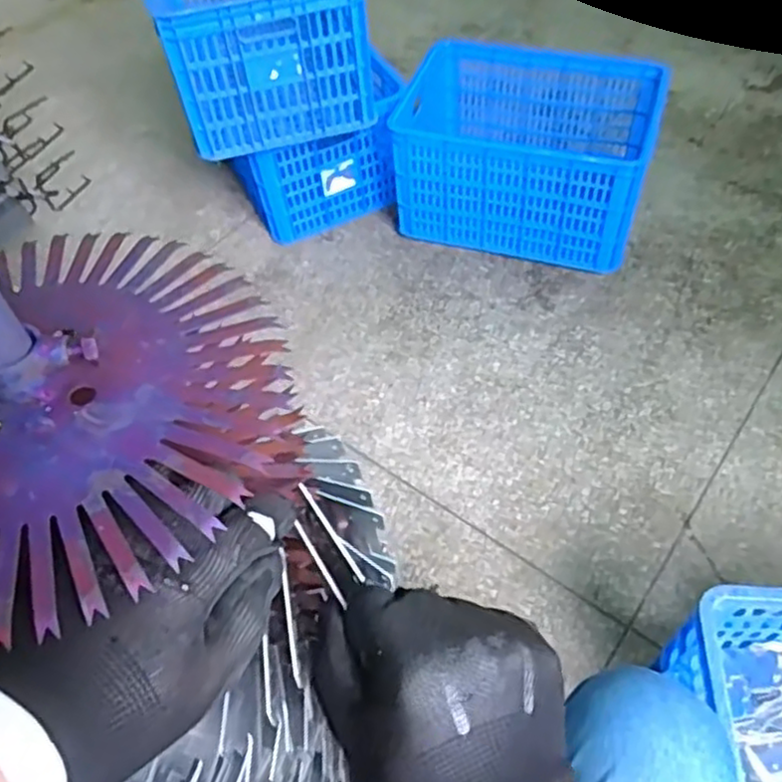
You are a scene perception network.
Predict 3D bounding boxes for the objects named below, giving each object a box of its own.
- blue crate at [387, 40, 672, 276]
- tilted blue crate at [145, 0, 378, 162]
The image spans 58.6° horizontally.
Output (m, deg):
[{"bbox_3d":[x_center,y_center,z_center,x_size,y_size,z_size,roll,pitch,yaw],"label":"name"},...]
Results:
[{"bbox_3d":[0.254,-0.458,1.337,0.446,0.256,0.296,15,57,14],"label":"blue crate"},{"bbox_3d":[-0.233,-0.651,1.214,0.318,0.254,0.390,-14,55,-6],"label":"tilted blue crate"}]

